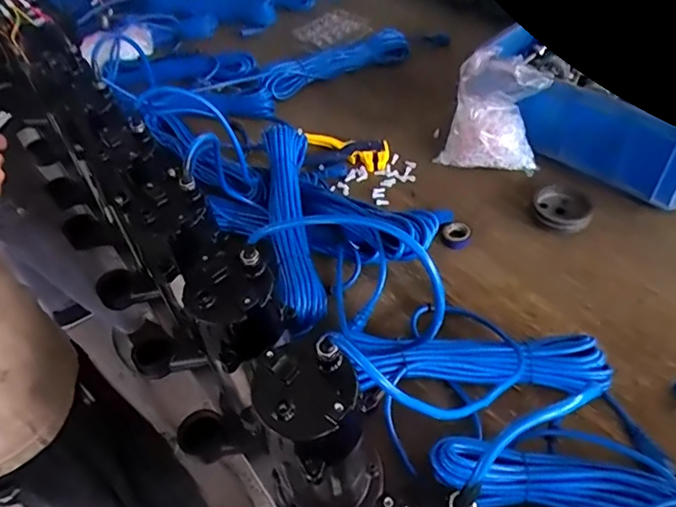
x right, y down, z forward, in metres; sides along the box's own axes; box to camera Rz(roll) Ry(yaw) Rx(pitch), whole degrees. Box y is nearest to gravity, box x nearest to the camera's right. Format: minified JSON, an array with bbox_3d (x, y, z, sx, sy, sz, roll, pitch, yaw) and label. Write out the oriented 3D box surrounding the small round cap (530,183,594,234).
[{"bbox_3d":[0.360,-0.075,0.830,0.086,0.019,0.094,29,56,27],"label":"small round cap"}]

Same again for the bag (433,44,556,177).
[{"bbox_3d":[0.262,-0.235,0.878,0.167,0.181,0.088,9,50,13],"label":"bag"}]

